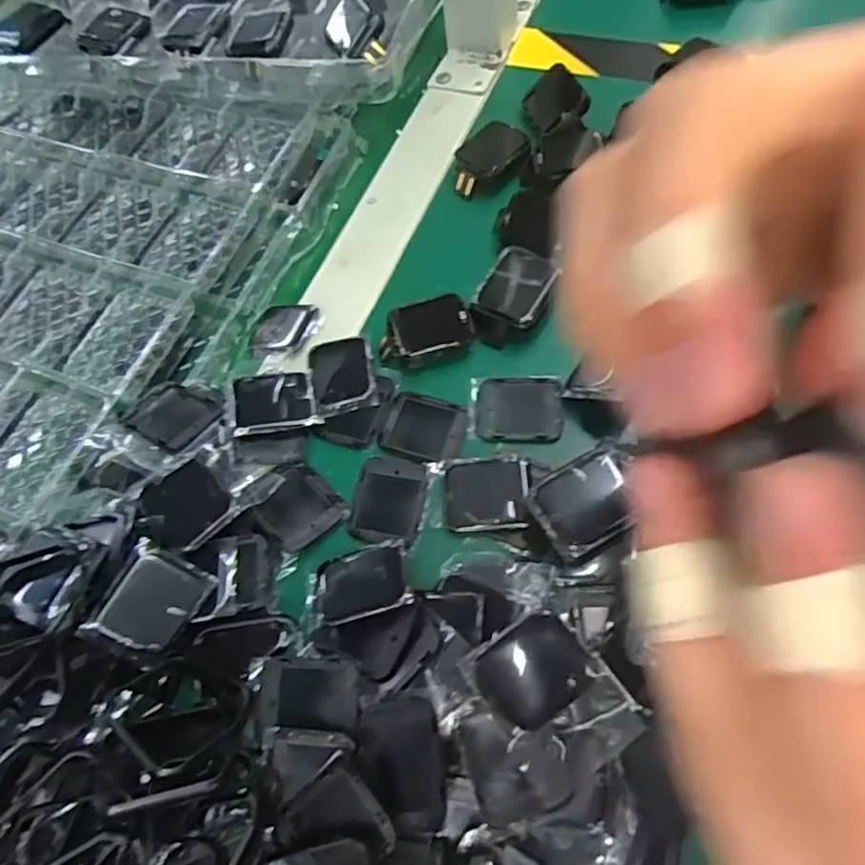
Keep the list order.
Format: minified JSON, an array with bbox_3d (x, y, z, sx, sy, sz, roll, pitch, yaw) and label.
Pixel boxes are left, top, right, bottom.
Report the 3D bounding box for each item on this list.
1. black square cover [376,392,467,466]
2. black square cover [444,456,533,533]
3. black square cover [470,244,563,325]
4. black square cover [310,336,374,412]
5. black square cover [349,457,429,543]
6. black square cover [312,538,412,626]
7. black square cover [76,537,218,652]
[{"bbox_3d":[-0.005,-0.003,0.292,0.037,0.005,0.032,16,66,15],"label":"black square cover"},{"bbox_3d":[0.024,0.027,0.270,0.036,0.004,0.031,-3,63,6],"label":"black square cover"},{"bbox_3d":[0.043,-0.073,0.304,0.031,0.007,0.042,26,69,19],"label":"black square cover"},{"bbox_3d":[-0.045,-0.031,0.309,0.031,0.006,0.039,-19,62,-2],"label":"black square cover"},{"bbox_3d":[-0.020,0.030,0.278,0.032,0.004,0.039,8,65,11],"label":"black square cover"},{"bbox_3d":[-0.029,0.064,0.256,0.039,0.006,0.033,-20,40,3],"label":"black square cover"},{"bbox_3d":[-0.111,0.068,0.243,0.032,0.005,0.041,35,81,-13],"label":"black square cover"}]

